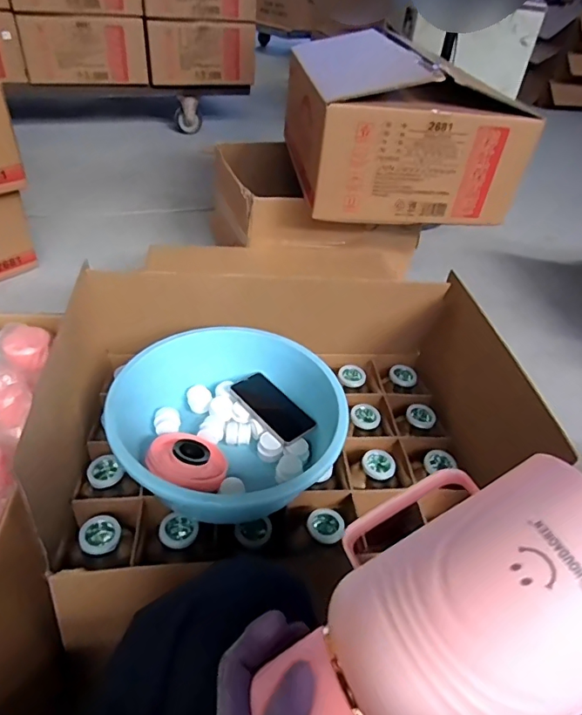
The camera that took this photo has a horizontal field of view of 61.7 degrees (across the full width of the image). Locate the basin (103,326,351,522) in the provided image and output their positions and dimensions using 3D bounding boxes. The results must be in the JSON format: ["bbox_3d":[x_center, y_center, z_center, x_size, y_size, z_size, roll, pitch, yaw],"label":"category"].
[{"bbox_3d":[-0.103,0.107,0.786,0.340,0.141,0.333,4,41,-4],"label":"basin"}]

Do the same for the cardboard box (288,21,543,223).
[{"bbox_3d":[0.289,-0.619,1.310,0.541,0.318,0.462,-1,42,-10],"label":"cardboard box"}]

